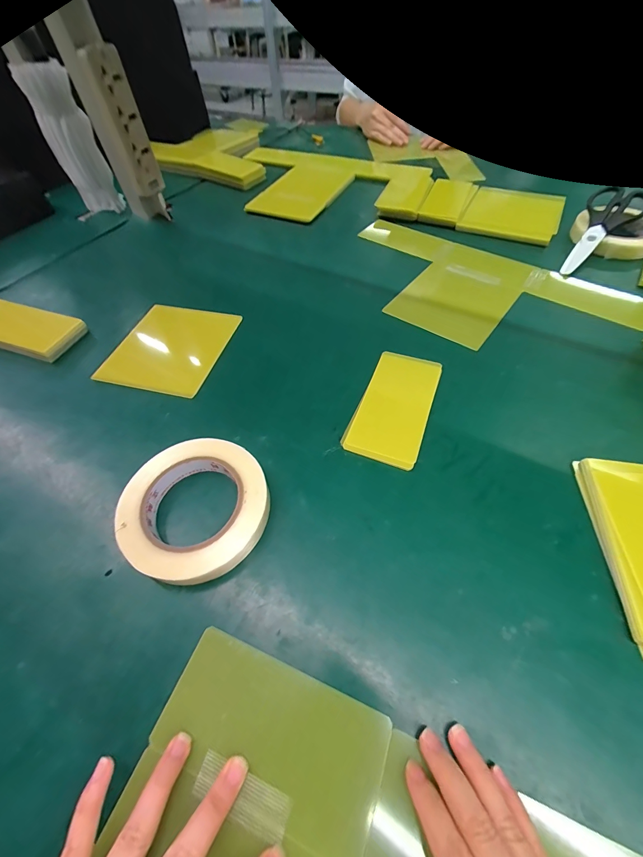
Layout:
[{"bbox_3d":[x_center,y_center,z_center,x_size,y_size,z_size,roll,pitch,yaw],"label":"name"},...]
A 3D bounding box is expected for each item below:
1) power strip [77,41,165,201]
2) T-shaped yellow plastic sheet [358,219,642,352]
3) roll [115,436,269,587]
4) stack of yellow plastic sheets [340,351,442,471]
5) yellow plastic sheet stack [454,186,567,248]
[{"bbox_3d":[-0.297,-0.457,0.511,0.030,0.168,0.052,36,65,24],"label":"power strip"},{"bbox_3d":[0.198,-0.192,0.459,0.400,0.007,0.204,32,63,22],"label":"T-shaped yellow plastic sheet"},{"bbox_3d":[-0.106,0.064,0.285,0.119,0.027,0.115,-1,56,2],"label":"roll"},{"bbox_3d":[0.078,-0.026,0.350,0.071,0.007,0.138,19,59,15],"label":"stack of yellow plastic sheets"},{"bbox_3d":[0.314,-0.355,0.552,0.140,0.016,0.135,22,60,16],"label":"yellow plastic sheet stack"}]

